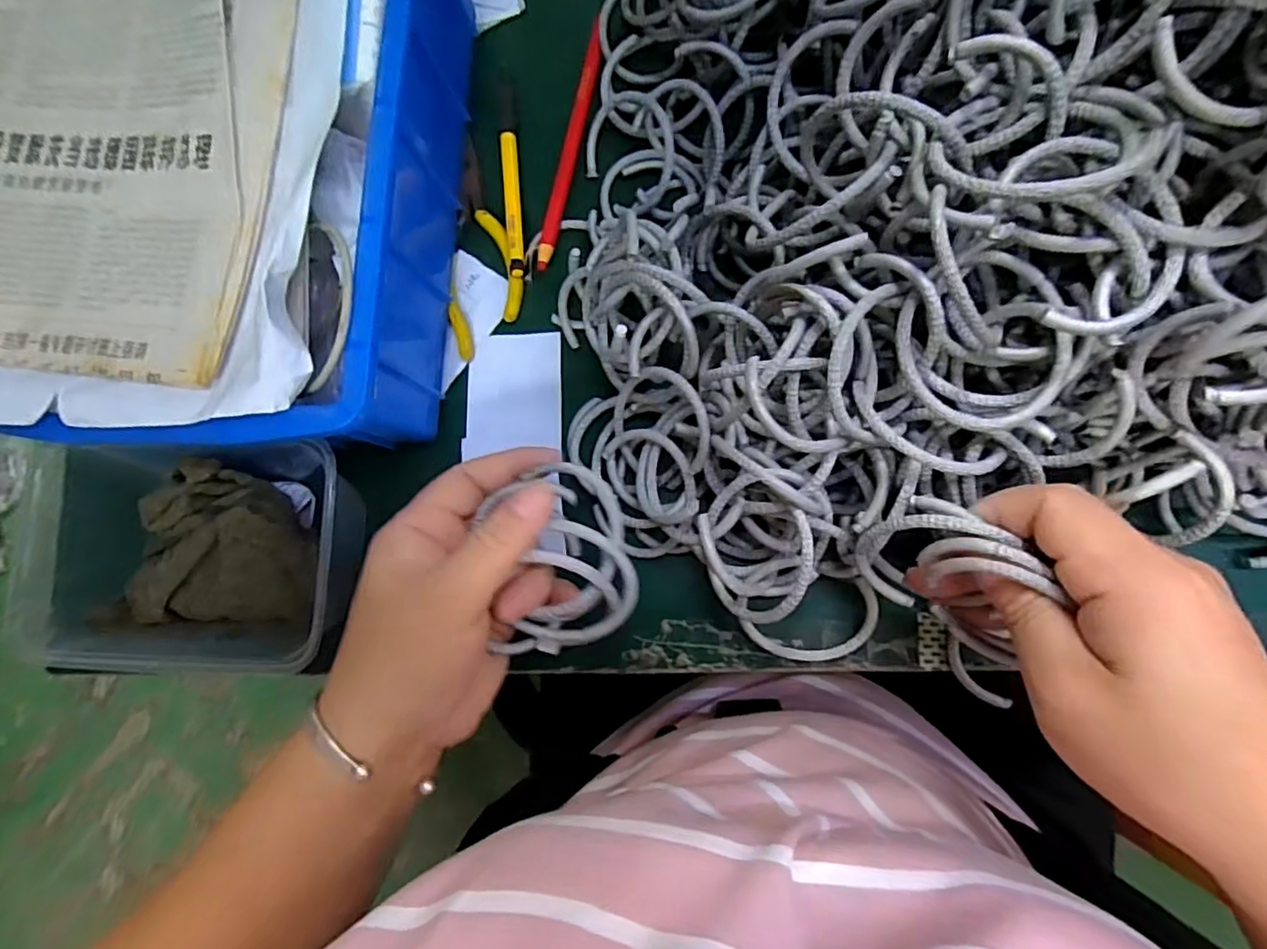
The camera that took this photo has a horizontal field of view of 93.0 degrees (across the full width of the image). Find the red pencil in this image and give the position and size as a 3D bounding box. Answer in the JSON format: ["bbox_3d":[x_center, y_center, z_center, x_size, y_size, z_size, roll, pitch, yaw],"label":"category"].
[{"bbox_3d":[-0.035,-0.186,0.340,0.009,0.014,0.147,11,84,9],"label":"red pencil"}]

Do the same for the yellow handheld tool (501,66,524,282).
[{"bbox_3d":[-0.070,-0.174,0.341,0.008,0.012,0.128,-7,81,7],"label":"yellow handheld tool"}]

